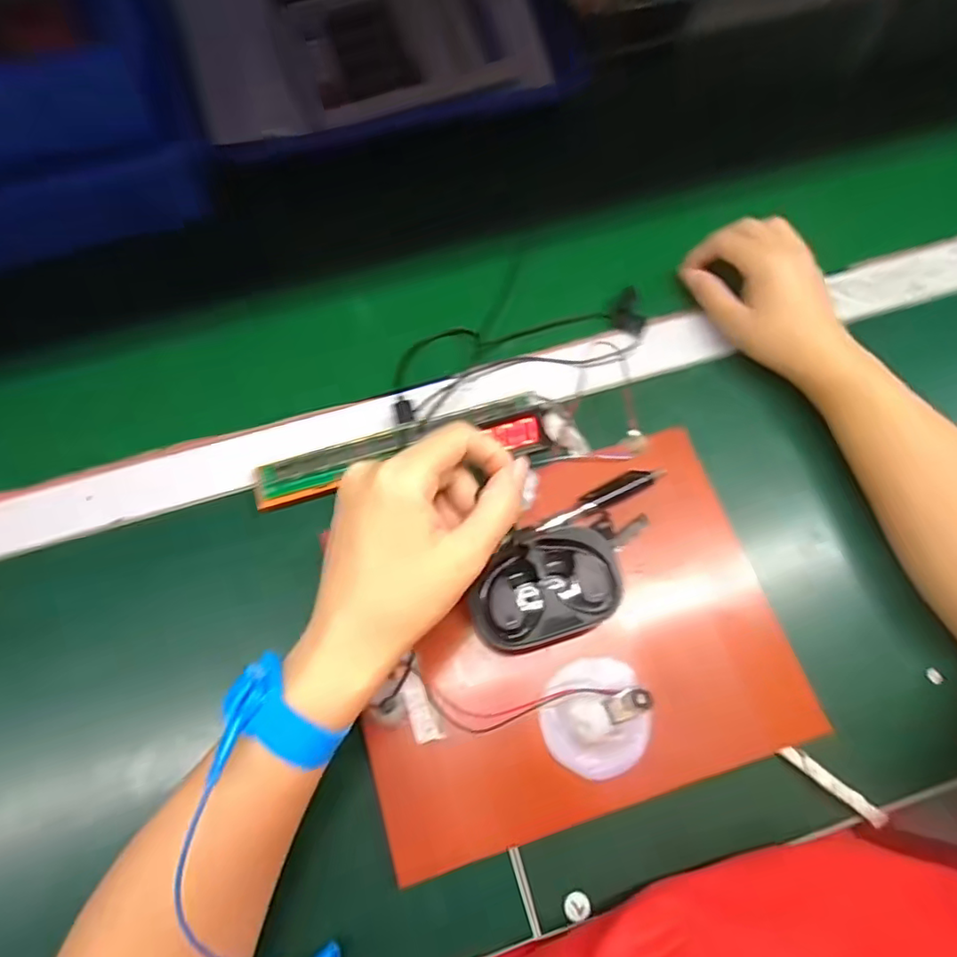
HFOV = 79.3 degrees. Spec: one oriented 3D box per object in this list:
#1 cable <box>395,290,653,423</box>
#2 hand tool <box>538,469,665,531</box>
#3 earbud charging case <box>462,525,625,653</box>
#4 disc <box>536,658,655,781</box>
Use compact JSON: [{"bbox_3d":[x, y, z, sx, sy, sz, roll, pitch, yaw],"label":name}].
[{"bbox_3d":[0.029,-0.101,0.434,0.198,0.019,0.095,-15,45,-5],"label":"cable"},{"bbox_3d":[0.077,0.012,0.368,0.088,0.011,0.014,-25,71,-9],"label":"hand tool"},{"bbox_3d":[0.038,0.066,0.340,0.086,0.026,0.059,-17,69,-6],"label":"earbud charging case"},{"bbox_3d":[0.066,0.135,0.327,0.059,0.019,0.060,0,69,0],"label":"disc"}]

